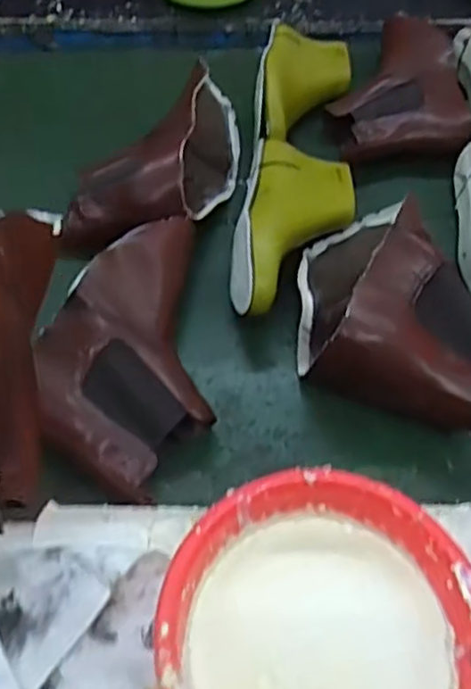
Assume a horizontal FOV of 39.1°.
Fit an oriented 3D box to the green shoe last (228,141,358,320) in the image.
[{"bbox_3d":[0.057,-0.117,0.676,0.120,0.078,0.244,9,55,6],"label":"green shoe last"}]

